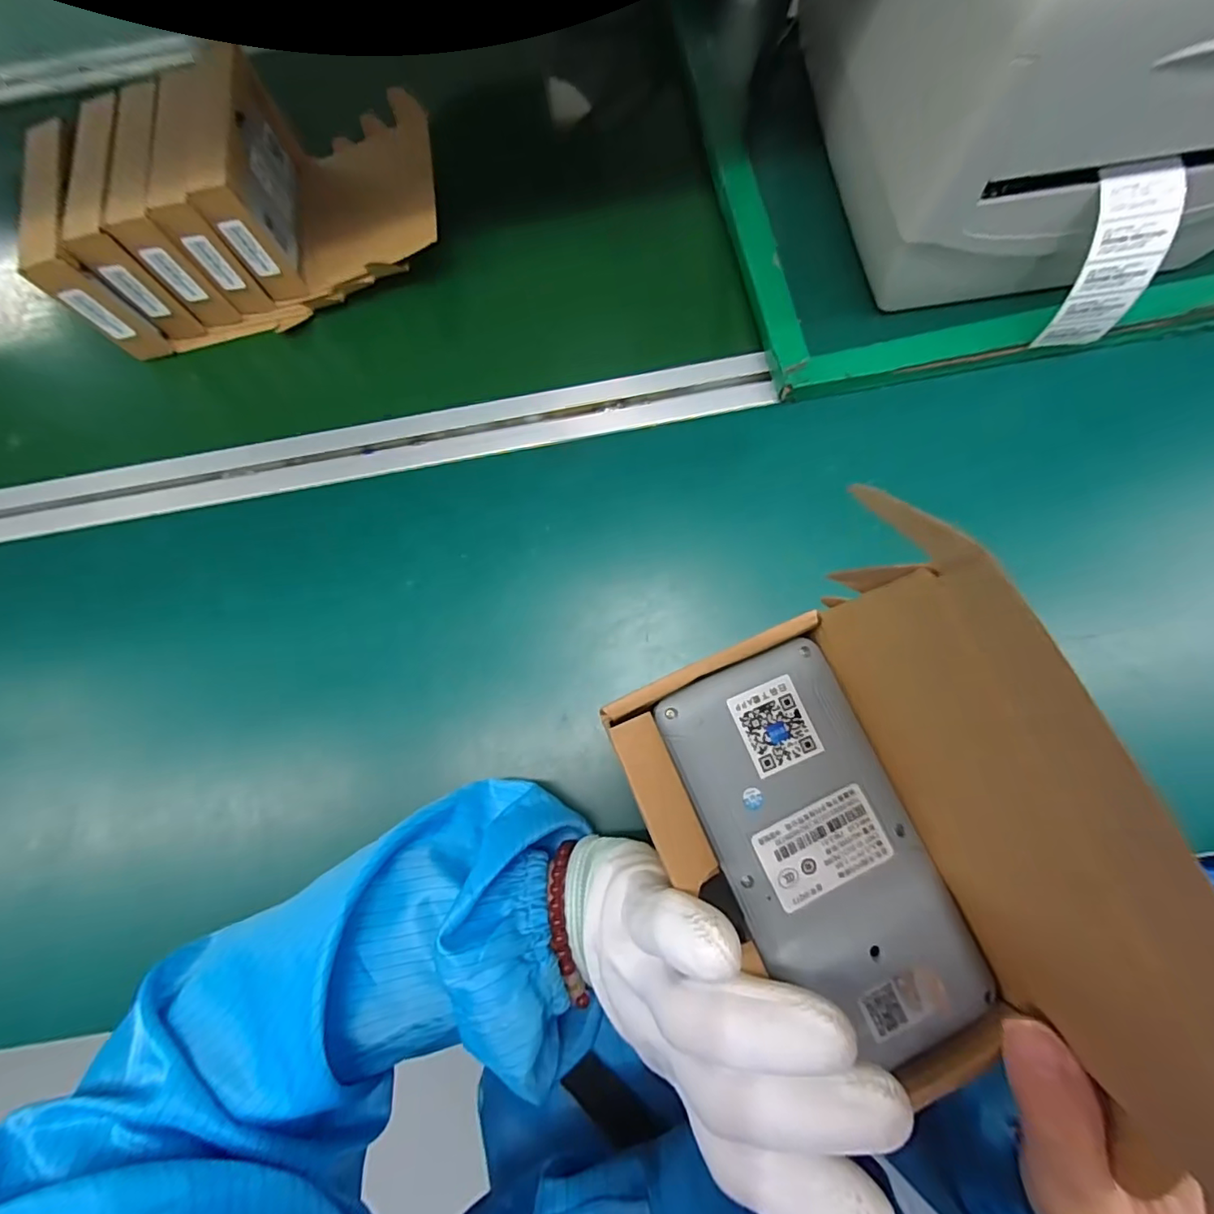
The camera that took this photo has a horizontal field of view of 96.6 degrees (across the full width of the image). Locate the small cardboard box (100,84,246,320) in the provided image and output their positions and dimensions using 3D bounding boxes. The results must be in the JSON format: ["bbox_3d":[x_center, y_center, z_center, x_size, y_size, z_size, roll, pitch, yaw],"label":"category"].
[{"bbox_3d":[-0.289,-0.267,0.365,0.030,0.077,0.113,-12,75,-2],"label":"small cardboard box"}]

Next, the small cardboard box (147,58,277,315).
[{"bbox_3d":[-0.263,-0.278,0.364,0.029,0.079,0.120,-11,75,-2],"label":"small cardboard box"}]

